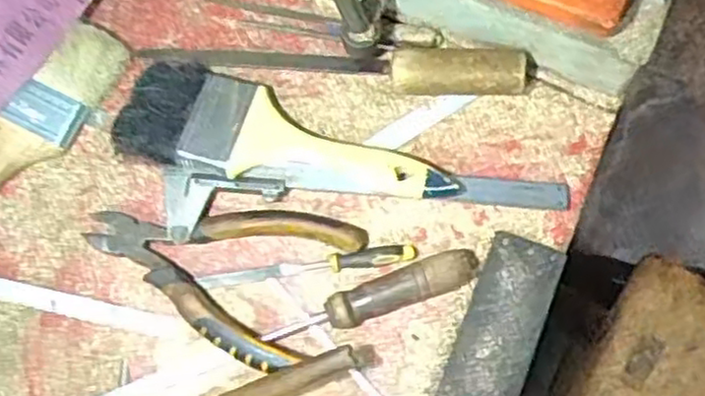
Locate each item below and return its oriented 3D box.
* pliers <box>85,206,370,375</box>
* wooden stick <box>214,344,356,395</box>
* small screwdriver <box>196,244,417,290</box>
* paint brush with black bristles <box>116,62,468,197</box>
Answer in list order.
[{"bbox_3d":[-0.077,0.028,0.408,0.142,0.026,0.090,27,79,6],"label":"pliers"},{"bbox_3d":[-0.052,0.104,0.386,0.123,0.014,0.015,-26,78,19],"label":"wooden stick"},{"bbox_3d":[-0.025,0.039,0.411,0.119,0.012,0.011,-8,78,-1],"label":"small screwdriver"},{"bbox_3d":[-0.037,-0.038,0.418,0.187,0.016,0.060,10,78,2],"label":"paint brush with black bristles"}]

